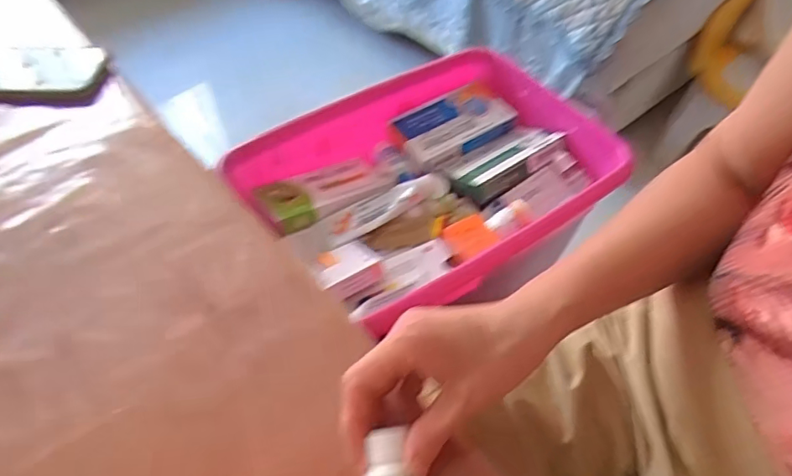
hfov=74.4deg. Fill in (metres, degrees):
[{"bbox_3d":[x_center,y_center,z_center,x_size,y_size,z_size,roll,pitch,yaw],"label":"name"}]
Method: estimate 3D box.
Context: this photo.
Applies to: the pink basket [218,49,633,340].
[{"bbox_3d":[0.048,-0.068,0.573,0.349,0.087,0.262,-30,57,-20],"label":"pink basket"}]

